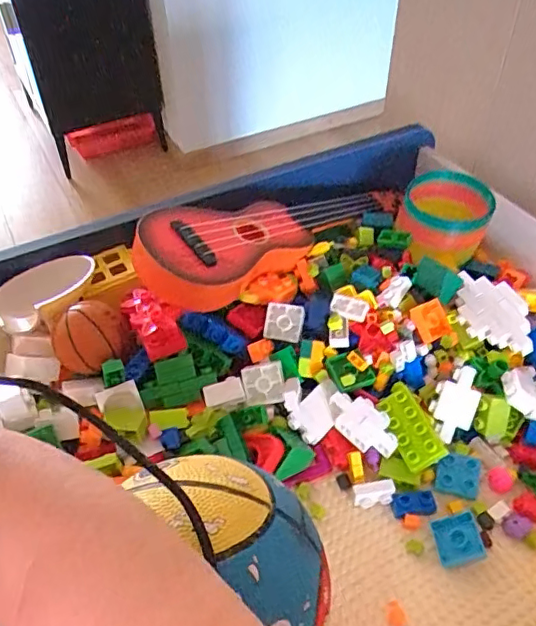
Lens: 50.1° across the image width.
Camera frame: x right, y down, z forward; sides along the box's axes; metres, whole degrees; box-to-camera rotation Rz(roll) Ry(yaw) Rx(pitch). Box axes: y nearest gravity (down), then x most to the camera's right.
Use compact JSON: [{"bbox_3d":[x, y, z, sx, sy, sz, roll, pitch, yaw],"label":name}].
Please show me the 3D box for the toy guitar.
[{"bbox_3d":[0.018,-0.081,0.563,0.332,0.053,0.083,-23,49,-39],"label":"toy guitar"}]

